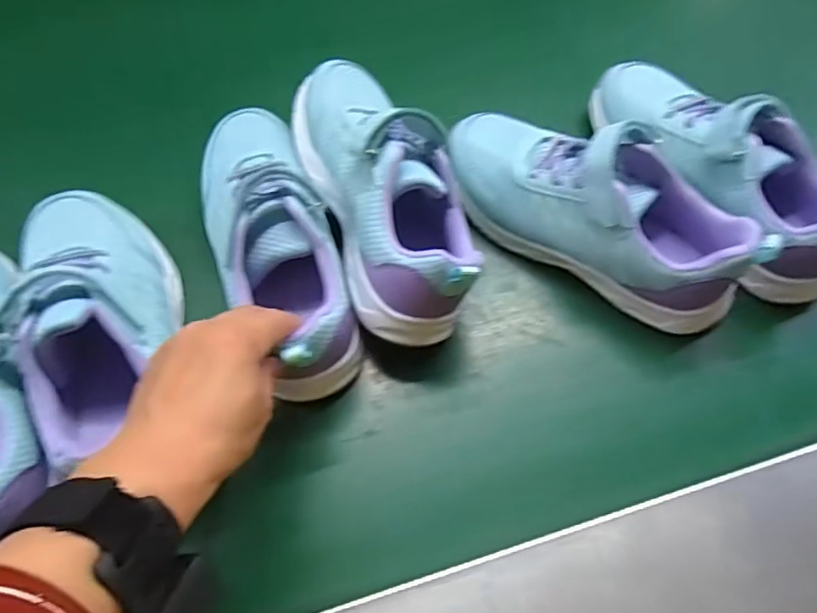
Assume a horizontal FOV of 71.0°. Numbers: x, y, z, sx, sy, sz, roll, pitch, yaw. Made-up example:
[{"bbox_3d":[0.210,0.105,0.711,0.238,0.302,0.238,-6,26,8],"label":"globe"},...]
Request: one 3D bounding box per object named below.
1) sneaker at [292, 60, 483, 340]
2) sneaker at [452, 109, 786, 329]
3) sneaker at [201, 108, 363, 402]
[{"bbox_3d":[-0.020,-0.090,0.401,0.088,0.082,0.226,-18,63,-10],"label":"sneaker"},{"bbox_3d":[0.134,-0.077,0.421,0.232,0.094,0.089,32,65,16],"label":"sneaker"},{"bbox_3d":[-0.096,-0.052,0.401,0.079,0.078,0.223,-20,67,-11],"label":"sneaker"}]

